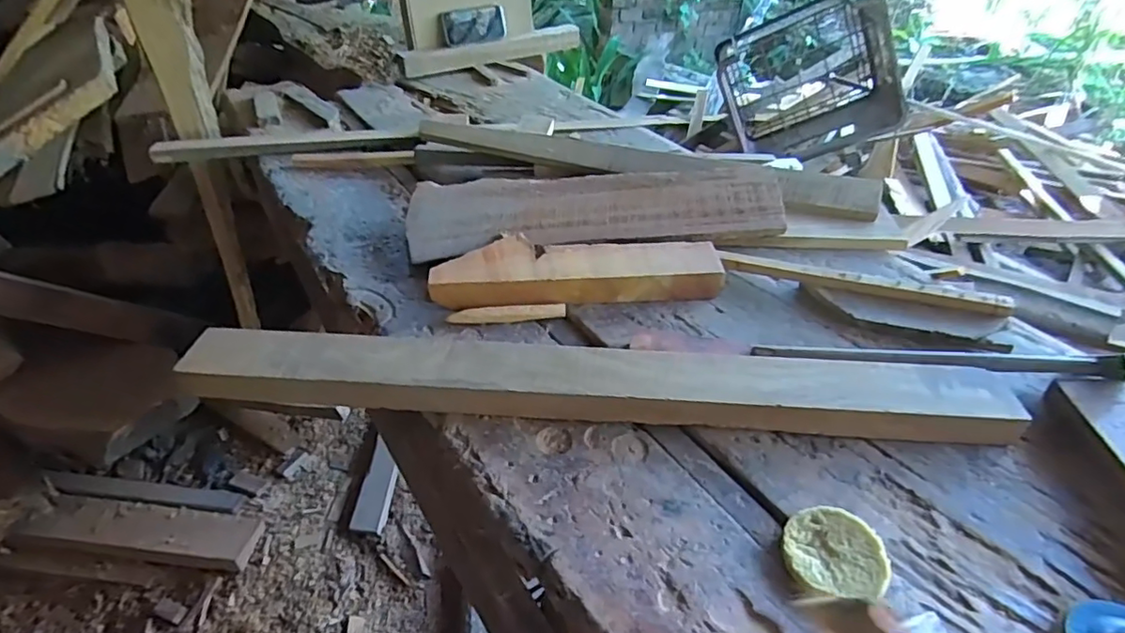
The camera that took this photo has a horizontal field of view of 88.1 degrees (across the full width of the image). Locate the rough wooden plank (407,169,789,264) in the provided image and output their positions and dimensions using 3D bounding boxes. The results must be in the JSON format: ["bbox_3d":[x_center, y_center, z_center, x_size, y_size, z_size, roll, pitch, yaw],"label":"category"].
[{"bbox_3d":[0.047,-0.155,0.813,0.516,0.022,0.146,-3,42,-3],"label":"rough wooden plank"}]

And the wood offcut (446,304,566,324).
[{"bbox_3d":[-0.066,-0.004,0.704,0.139,0.021,0.005,-4,20,-9],"label":"wood offcut"}]

